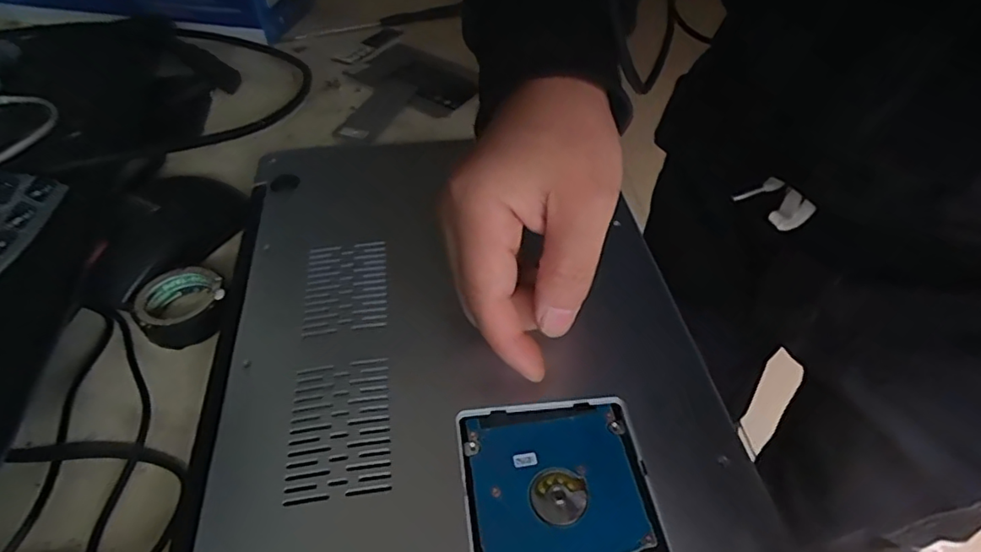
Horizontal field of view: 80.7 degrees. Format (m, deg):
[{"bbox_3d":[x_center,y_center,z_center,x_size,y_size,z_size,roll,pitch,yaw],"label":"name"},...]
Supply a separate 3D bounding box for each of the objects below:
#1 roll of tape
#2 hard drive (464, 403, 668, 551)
[{"bbox_3d":[-0.161,0.016,0.302,0.042,0.018,0.040,0,47,0],"label":"roll of tape"},{"bbox_3d":[0.029,0.094,0.219,0.068,0.004,0.096,-6,47,-6],"label":"hard drive"}]

